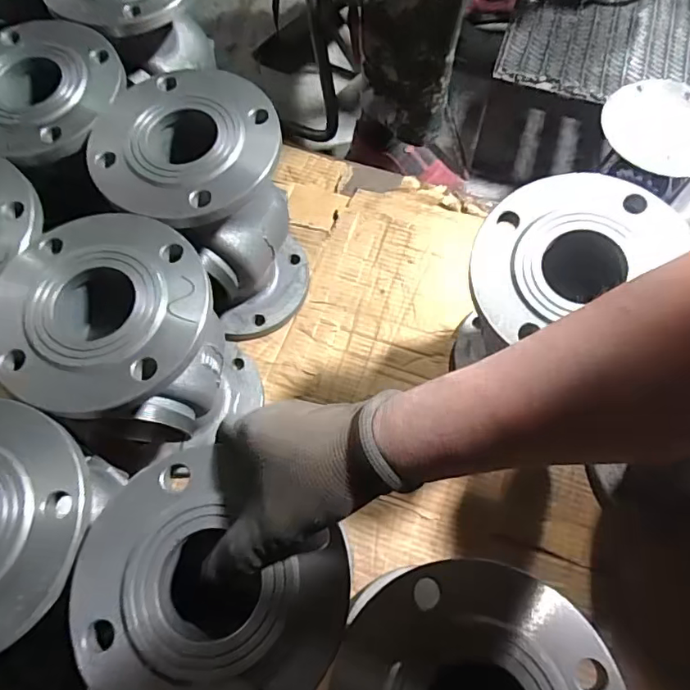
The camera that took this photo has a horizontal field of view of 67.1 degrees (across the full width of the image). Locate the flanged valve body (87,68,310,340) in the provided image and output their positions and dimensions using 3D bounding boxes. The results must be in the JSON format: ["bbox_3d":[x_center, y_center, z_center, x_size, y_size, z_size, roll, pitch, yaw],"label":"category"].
[{"bbox_3d":[-0.141,-0.136,0.592,0.172,0.276,0.167,0,65,0],"label":"flanged valve body"}]

